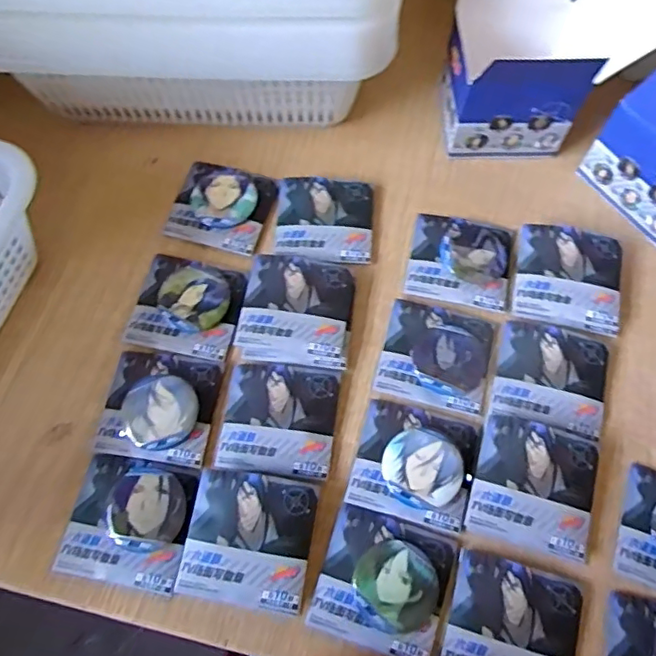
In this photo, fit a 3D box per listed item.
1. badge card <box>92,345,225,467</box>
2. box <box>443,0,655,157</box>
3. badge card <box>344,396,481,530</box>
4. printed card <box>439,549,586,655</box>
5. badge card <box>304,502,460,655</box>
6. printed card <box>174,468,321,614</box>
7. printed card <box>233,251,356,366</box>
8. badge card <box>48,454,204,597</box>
[{"bbox_3d":[-0.128,0.055,0.426,0.083,0.015,0.083,8,68,3],"label":"badge card"},{"bbox_3d":[0.191,-0.233,0.470,0.163,0.159,0.105,-1,68,-1],"label":"box"},{"bbox_3d":[0.064,0.097,0.411,0.083,0.013,0.079,14,68,6],"label":"badge card"},{"bbox_3d":[0.123,0.198,0.370,0.085,0.005,0.080,16,68,6],"label":"printed card"},{"bbox_3d":[0.038,0.170,0.381,0.084,0.010,0.083,17,68,7],"label":"badge card"},{"bbox_3d":[-0.053,0.143,0.387,0.082,0.019,0.081,9,68,3],"label":"printed card"},{"bbox_3d":[-0.025,-0.015,0.454,0.087,0.015,0.087,6,68,2],"label":"printed card"},{"bbox_3d":[-0.139,0.136,0.399,0.085,0.014,0.083,8,76,9],"label":"badge card"}]

